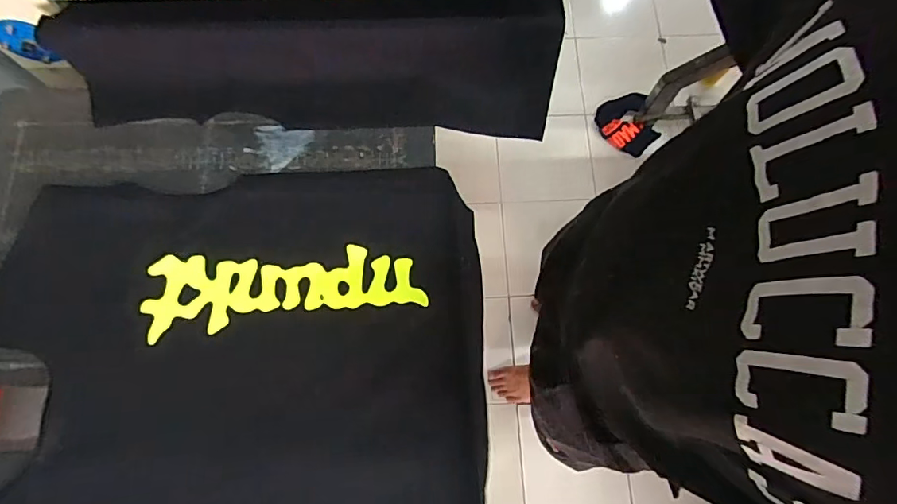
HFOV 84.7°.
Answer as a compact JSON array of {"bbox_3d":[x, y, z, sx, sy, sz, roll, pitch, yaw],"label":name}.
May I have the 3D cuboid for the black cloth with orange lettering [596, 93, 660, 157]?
[{"bbox_3d":[0.595,-0.423,1.621,0.174,0.065,0.207,-23,76,-7],"label":"black cloth with orange lettering"}]

